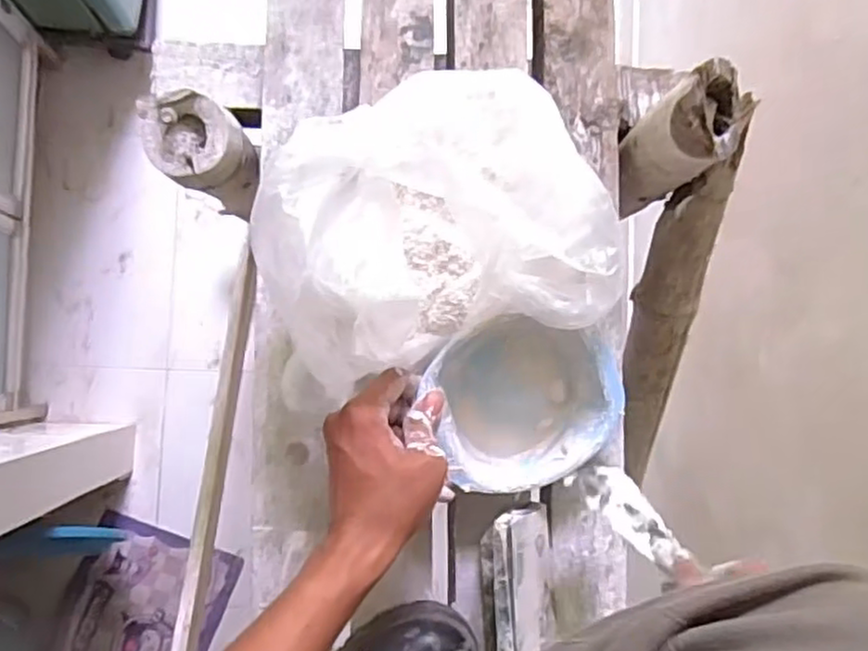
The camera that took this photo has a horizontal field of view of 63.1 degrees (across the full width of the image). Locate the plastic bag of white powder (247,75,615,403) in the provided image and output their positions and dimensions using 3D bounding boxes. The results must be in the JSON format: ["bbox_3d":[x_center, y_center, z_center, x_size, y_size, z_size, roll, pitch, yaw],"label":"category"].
[{"bbox_3d":[0.008,-0.076,0.480,0.240,0.115,0.198,-21,89,-9],"label":"plastic bag of white powder"}]

